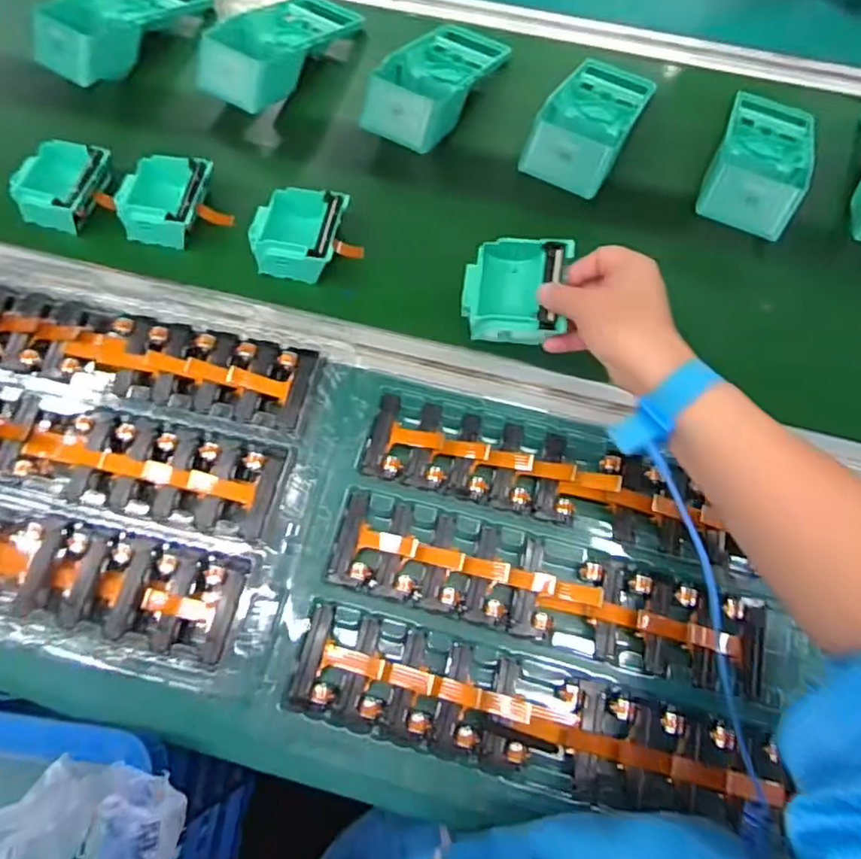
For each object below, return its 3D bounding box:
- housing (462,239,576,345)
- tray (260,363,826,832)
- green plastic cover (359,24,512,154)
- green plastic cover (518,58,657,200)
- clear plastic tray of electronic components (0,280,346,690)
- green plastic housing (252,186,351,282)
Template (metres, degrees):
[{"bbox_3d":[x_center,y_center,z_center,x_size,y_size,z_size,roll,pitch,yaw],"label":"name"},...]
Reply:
[{"bbox_3d":[0.068,-0.108,0.466,0.075,0.046,0.077,8,91,10],"label":"housing"},{"bbox_3d":[0.072,0.110,0.407,0.344,0.022,0.267,15,68,5],"label":"tray"},{"bbox_3d":[0.007,-0.362,0.584,0.090,0.049,0.198,28,71,9],"label":"green plastic cover"},{"bbox_3d":[0.162,-0.316,0.577,0.089,0.042,0.195,26,71,9],"label":"green plastic cover"},{"bbox_3d":[-0.278,0.020,0.424,0.385,0.027,0.247,11,69,4],"label":"clear plastic tray of electronic components"},{"bbox_3d":[-0.119,-0.169,0.519,0.077,0.046,0.084,11,69,3],"label":"green plastic housing"}]

